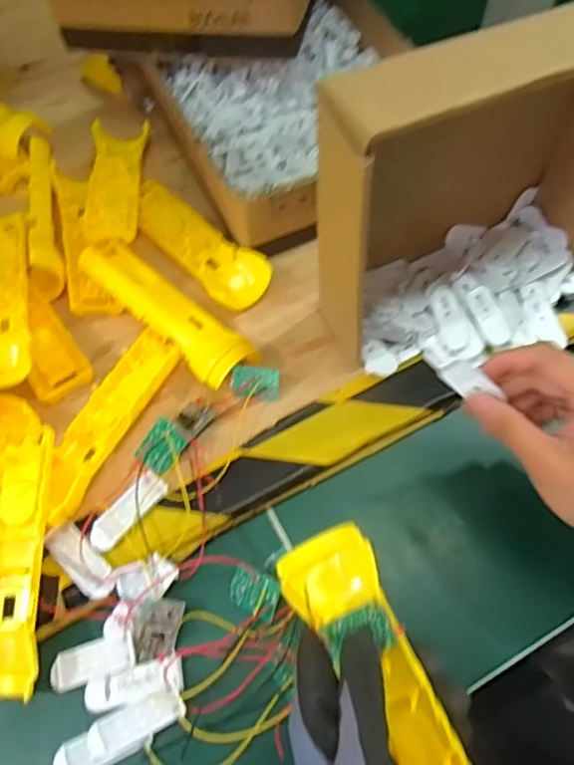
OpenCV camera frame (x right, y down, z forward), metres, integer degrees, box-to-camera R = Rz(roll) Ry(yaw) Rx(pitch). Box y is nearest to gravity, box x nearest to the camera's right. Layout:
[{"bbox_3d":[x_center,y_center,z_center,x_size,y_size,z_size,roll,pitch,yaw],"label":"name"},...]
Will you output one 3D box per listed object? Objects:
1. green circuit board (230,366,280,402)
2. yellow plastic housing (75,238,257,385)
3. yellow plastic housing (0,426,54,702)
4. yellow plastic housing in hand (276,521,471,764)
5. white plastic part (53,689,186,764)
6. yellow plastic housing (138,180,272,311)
[{"bbox_3d":[-0.024,0.001,0.420,0.036,0.005,0.024,6,96,-3],"label":"green circuit board"},{"bbox_3d":[-0.095,-0.058,0.438,0.155,0.027,0.046,39,70,19],"label":"yellow plastic housing"},{"bbox_3d":[-0.179,0.109,0.366,0.046,0.035,0.168,-5,63,-1],"label":"yellow plastic housing"},{"bbox_3d":[0.052,0.160,0.299,0.047,0.018,0.166,-26,83,-12],"label":"yellow plastic housing in hand"},{"bbox_3d":[-0.098,0.205,0.328,0.079,0.008,0.024,-24,64,-10],"label":"white plastic part"},{"bbox_3d":[-0.080,-0.119,0.490,0.158,0.023,0.050,40,70,20],"label":"yellow plastic housing"}]

